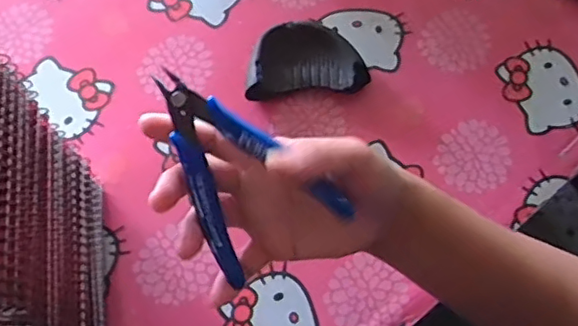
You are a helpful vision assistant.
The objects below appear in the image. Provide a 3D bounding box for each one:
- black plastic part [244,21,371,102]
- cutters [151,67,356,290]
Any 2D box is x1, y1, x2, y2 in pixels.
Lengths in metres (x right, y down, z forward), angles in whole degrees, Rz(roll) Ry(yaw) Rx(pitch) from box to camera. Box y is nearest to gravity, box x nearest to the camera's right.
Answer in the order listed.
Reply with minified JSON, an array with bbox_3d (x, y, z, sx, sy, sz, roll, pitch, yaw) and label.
[{"bbox_3d":[0.015,-0.091,0.529,0.104,0.029,0.063,-2,70,-2],"label":"black plastic part"},{"bbox_3d":[-0.032,0.000,0.316,0.073,0.011,0.112,-34,94,17],"label":"cutters"}]

